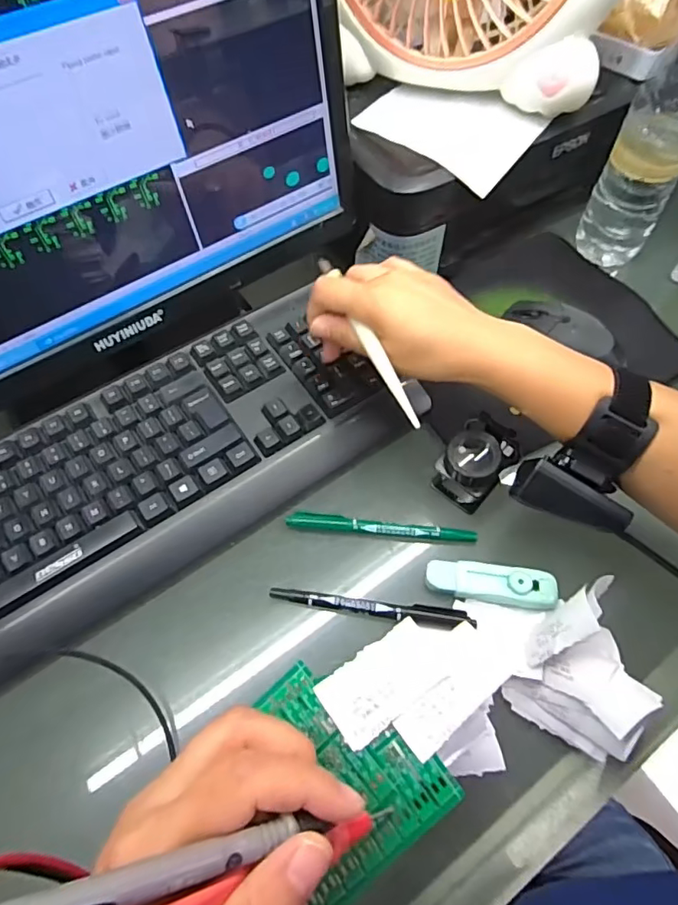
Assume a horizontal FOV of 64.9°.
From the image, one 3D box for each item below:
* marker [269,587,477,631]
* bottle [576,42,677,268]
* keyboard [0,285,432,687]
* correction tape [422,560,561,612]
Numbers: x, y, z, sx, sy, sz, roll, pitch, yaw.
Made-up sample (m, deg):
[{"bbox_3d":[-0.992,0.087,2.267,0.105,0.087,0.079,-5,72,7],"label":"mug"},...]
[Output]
[{"bbox_3d":[0.022,0.104,0.363,0.137,0.008,0.016,9,60,6],"label":"marker"},{"bbox_3d":[0.283,-0.274,0.466,0.061,0.227,0.072,36,66,19],"label":"bottle"},{"bbox_3d":[-0.151,0.017,0.398,0.405,0.032,0.155,-32,64,-17],"label":"keyboard"},{"bbox_3d":[0.104,0.091,0.367,0.085,0.015,0.025,7,60,5],"label":"correction tape"}]

